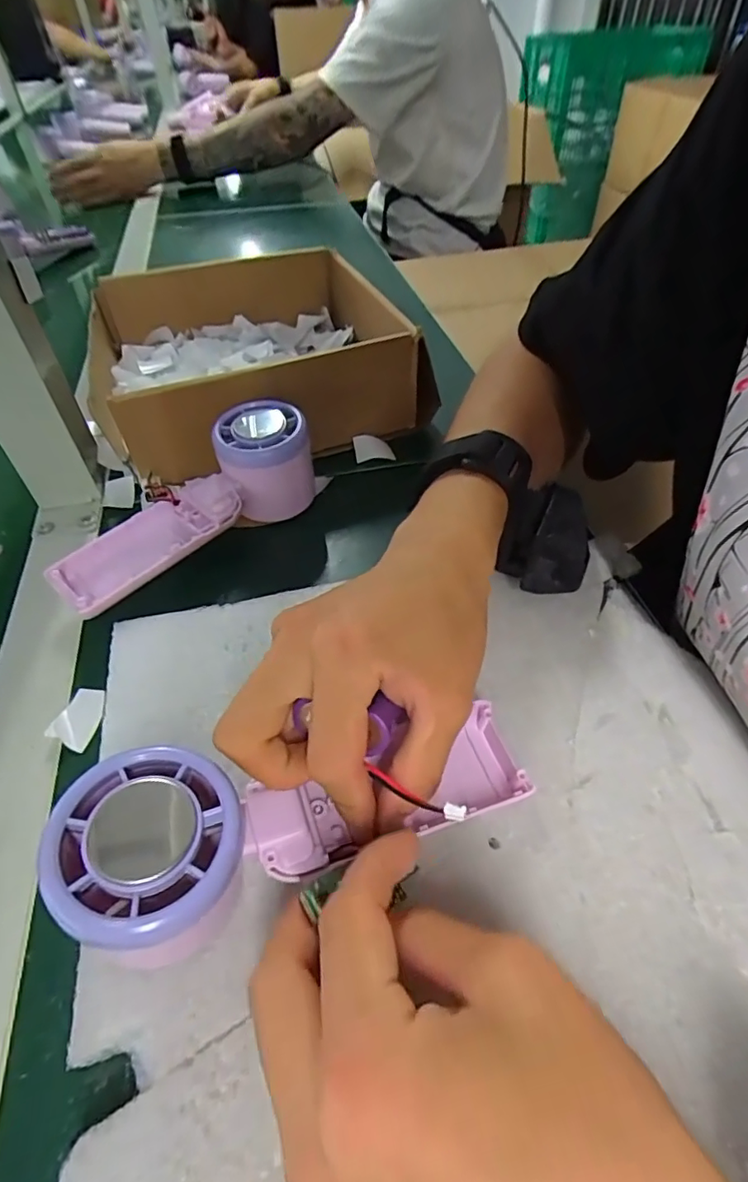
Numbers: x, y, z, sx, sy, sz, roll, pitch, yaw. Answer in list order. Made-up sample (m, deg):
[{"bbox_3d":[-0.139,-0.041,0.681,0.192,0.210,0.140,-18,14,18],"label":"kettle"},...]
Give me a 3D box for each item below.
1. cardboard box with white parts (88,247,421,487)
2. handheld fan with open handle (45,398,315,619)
[{"bbox_3d":[-0.098,-0.189,0.431,0.219,0.079,0.242,-15,51,-12],"label":"cardboard box with white parts"},{"bbox_3d":[-0.103,-0.044,0.321,0.161,0.055,0.061,-38,55,-11],"label":"handheld fan with open handle"}]

